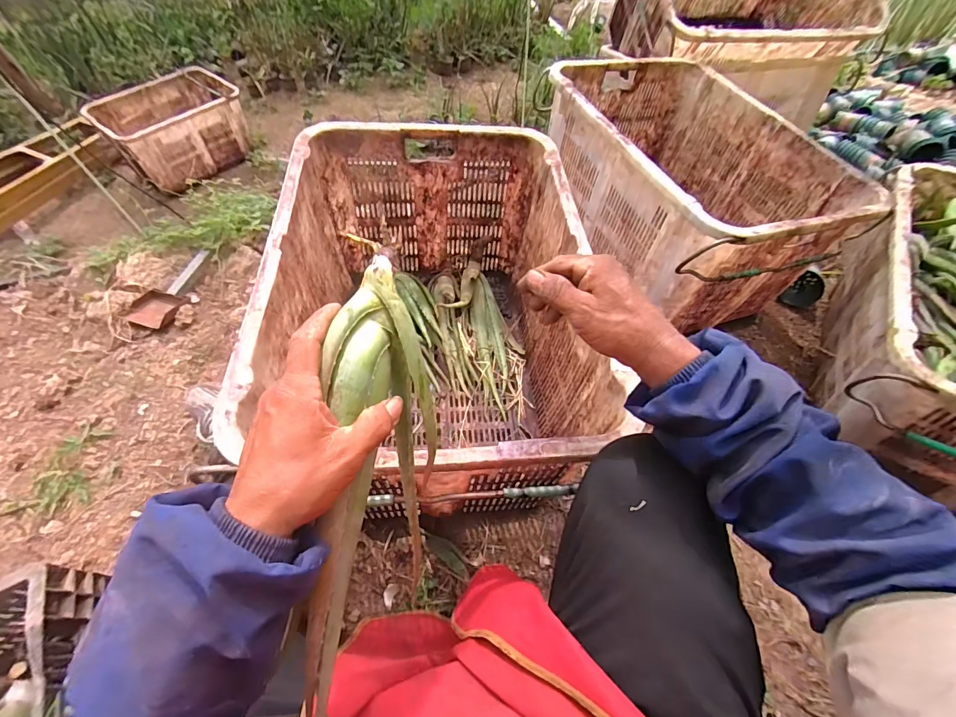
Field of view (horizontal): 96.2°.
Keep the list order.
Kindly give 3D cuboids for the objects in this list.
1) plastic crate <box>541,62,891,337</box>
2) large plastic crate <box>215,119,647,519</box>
[{"bbox_3d":[0.424,-0.369,0.908,0.393,0.255,0.577,-20,60,-12],"label":"plastic crate"},{"bbox_3d":[-0.061,-0.063,0.711,0.446,0.326,0.596,-3,58,-2],"label":"large plastic crate"}]

